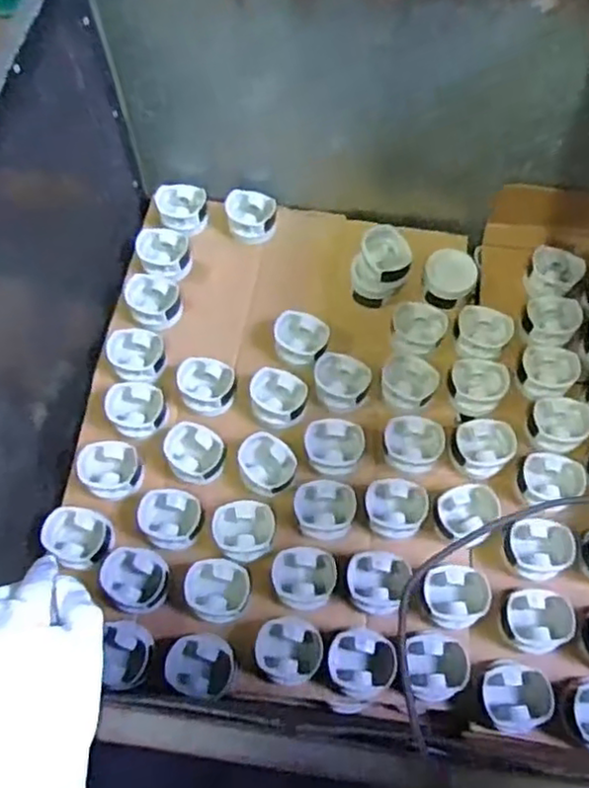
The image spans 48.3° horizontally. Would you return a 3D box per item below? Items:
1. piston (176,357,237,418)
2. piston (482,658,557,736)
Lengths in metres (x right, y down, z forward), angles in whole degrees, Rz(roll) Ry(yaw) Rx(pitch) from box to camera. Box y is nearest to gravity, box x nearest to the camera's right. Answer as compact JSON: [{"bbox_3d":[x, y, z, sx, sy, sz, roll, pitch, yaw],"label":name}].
[{"bbox_3d":[-0.122,-0.010,0.903,0.082,0.041,0.079,-1,66,2],"label":"piston"},{"bbox_3d":[0.252,0.347,0.756,0.077,0.057,0.070,-5,66,0],"label":"piston"}]

